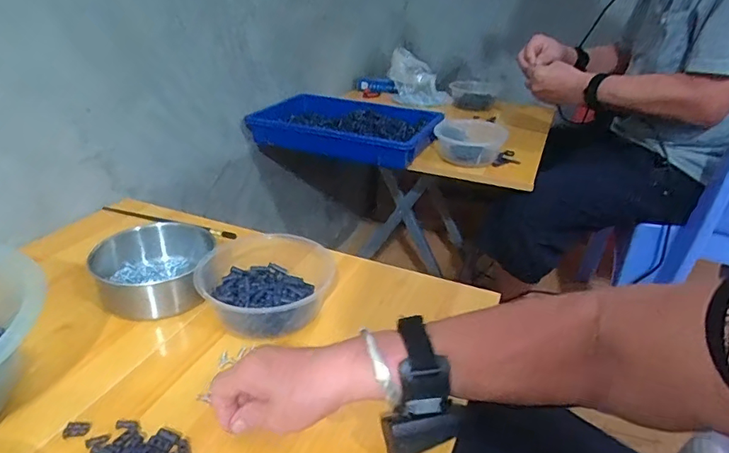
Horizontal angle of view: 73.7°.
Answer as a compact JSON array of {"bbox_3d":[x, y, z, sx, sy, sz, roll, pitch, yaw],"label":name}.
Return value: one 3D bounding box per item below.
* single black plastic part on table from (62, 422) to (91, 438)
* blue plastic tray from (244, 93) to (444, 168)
[{"bbox_3d":[-0.230,0.161,0.387,0.019,0.004,0.013,0,27,-4],"label":"single black plastic part on table"},{"bbox_3d":[-0.039,-0.193,0.949,0.349,0.080,0.166,10,28,15],"label":"blue plastic tray"}]

